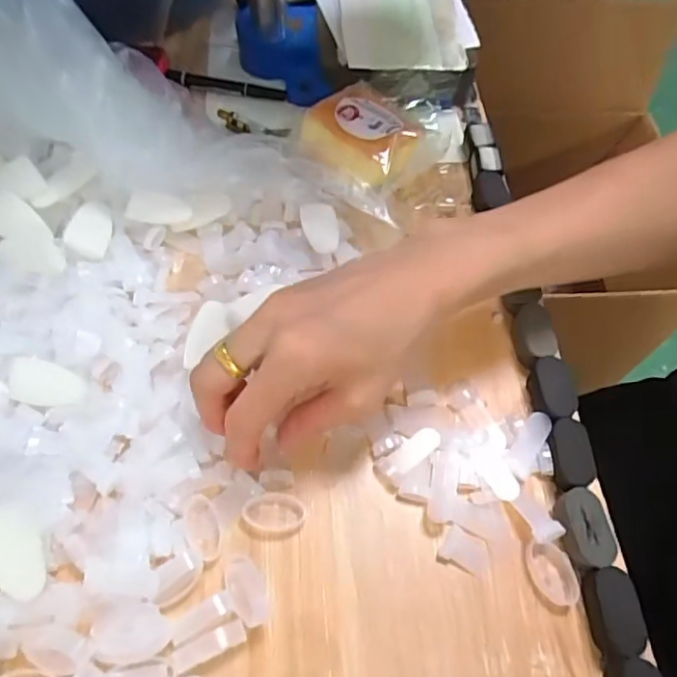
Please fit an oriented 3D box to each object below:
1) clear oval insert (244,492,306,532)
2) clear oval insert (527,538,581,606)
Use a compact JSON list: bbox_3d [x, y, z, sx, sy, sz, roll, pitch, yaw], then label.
[{"bbox_3d":[-0.034,0.091,0.290,0.032,0.006,0.018,6,59,-1],"label":"clear oval insert"},{"bbox_3d":[0.109,0.118,0.281,0.020,0.007,0.031,-12,61,-11],"label":"clear oval insert"}]

